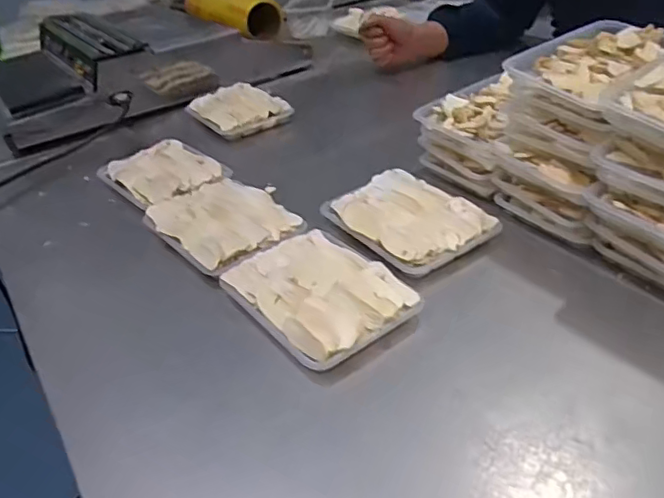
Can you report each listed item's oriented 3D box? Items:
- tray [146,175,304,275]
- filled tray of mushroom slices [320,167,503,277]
[{"bbox_3d":[-0.137,-0.040,0.720,0.140,0.018,0.201,-28,41,-27],"label":"tray"},{"bbox_3d":[0.083,-0.036,0.688,0.136,0.026,0.182,-28,40,-26],"label":"filled tray of mushroom slices"}]

